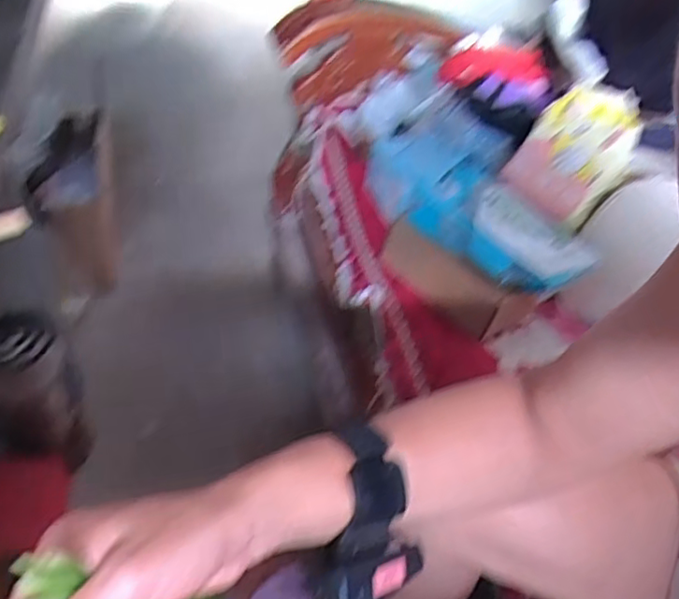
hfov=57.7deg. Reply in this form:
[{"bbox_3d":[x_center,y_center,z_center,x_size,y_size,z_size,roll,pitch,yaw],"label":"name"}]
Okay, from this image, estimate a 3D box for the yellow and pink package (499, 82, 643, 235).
[{"bbox_3d":[0.302,-0.186,0.789,0.128,0.043,0.177,32,89,25],"label":"yellow and pink package"}]

